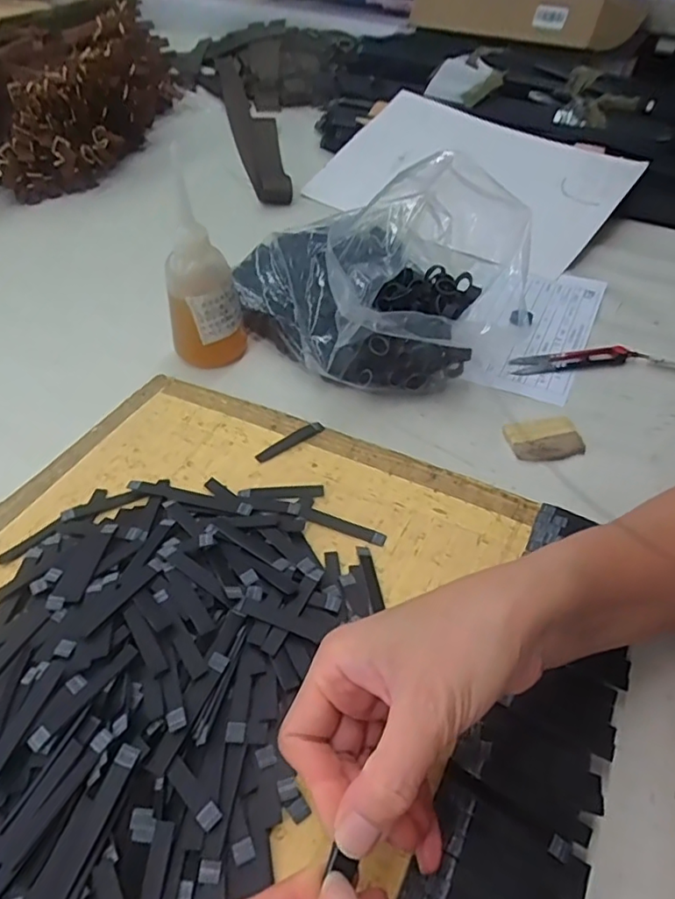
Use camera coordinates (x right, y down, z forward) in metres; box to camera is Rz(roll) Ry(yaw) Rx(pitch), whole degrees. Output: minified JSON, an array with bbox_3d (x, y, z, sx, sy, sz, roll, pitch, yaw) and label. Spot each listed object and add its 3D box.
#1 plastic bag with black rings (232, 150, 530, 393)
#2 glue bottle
[{"bbox_3d":[0.027,-0.163,0.504,0.184,0.137,0.240,-26,54,-24],"label":"plastic bag with black rings"},{"bbox_3d":[-0.118,-0.146,0.487,0.061,0.163,0.059,-10,49,-11],"label":"glue bottle"}]

